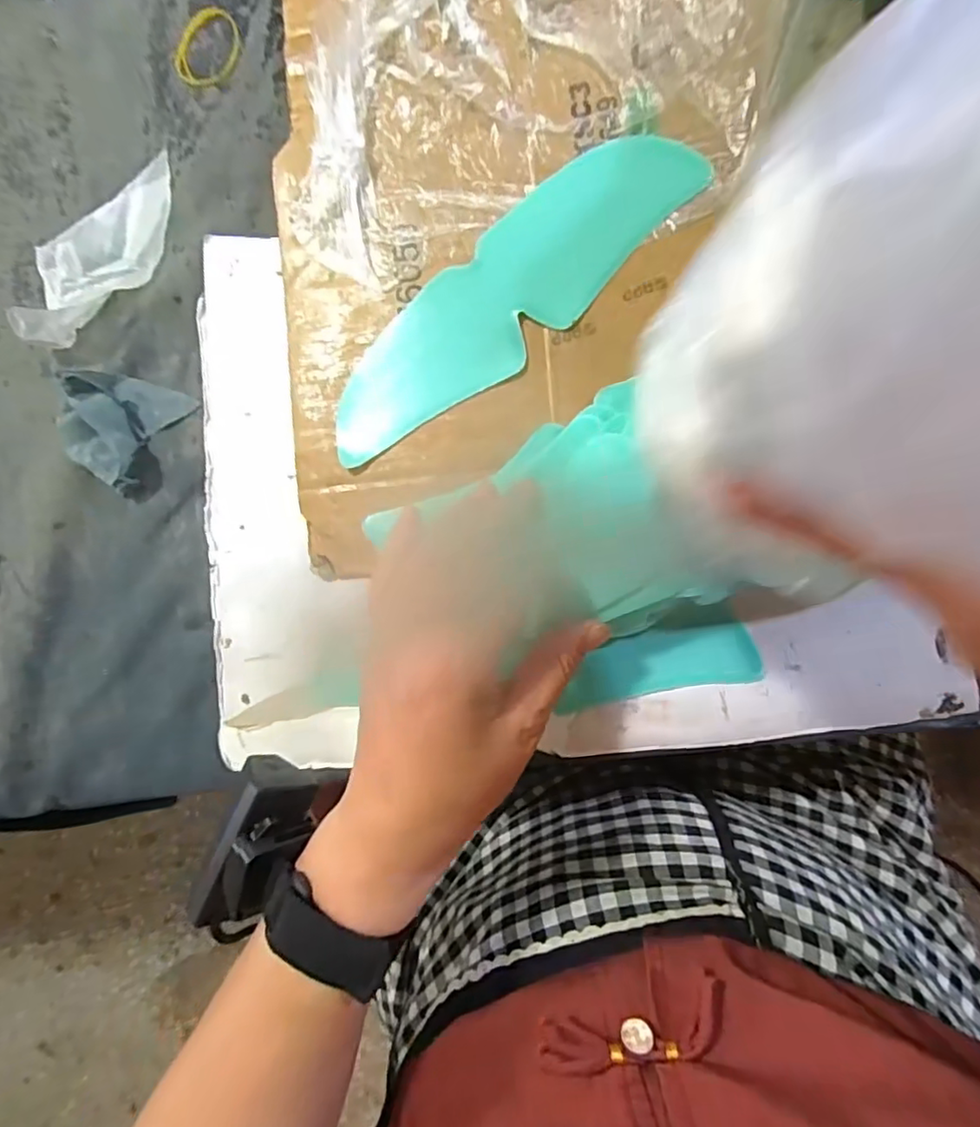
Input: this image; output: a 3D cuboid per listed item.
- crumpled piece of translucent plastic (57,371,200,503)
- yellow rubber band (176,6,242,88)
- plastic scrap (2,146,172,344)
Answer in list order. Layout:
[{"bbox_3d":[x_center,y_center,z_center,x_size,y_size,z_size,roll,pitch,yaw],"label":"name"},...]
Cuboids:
[{"bbox_3d":[-0.208,-0.075,0.322,0.053,0.025,0.064,24,90,7],"label":"crumpled piece of translucent plastic"},{"bbox_3d":[-0.164,-0.300,0.337,0.036,0.005,0.045,16,89,7],"label":"yellow rubber band"},{"bbox_3d":[-0.227,-0.181,0.327,0.116,0.032,0.059,-37,84,4],"label":"plastic scrap"}]

